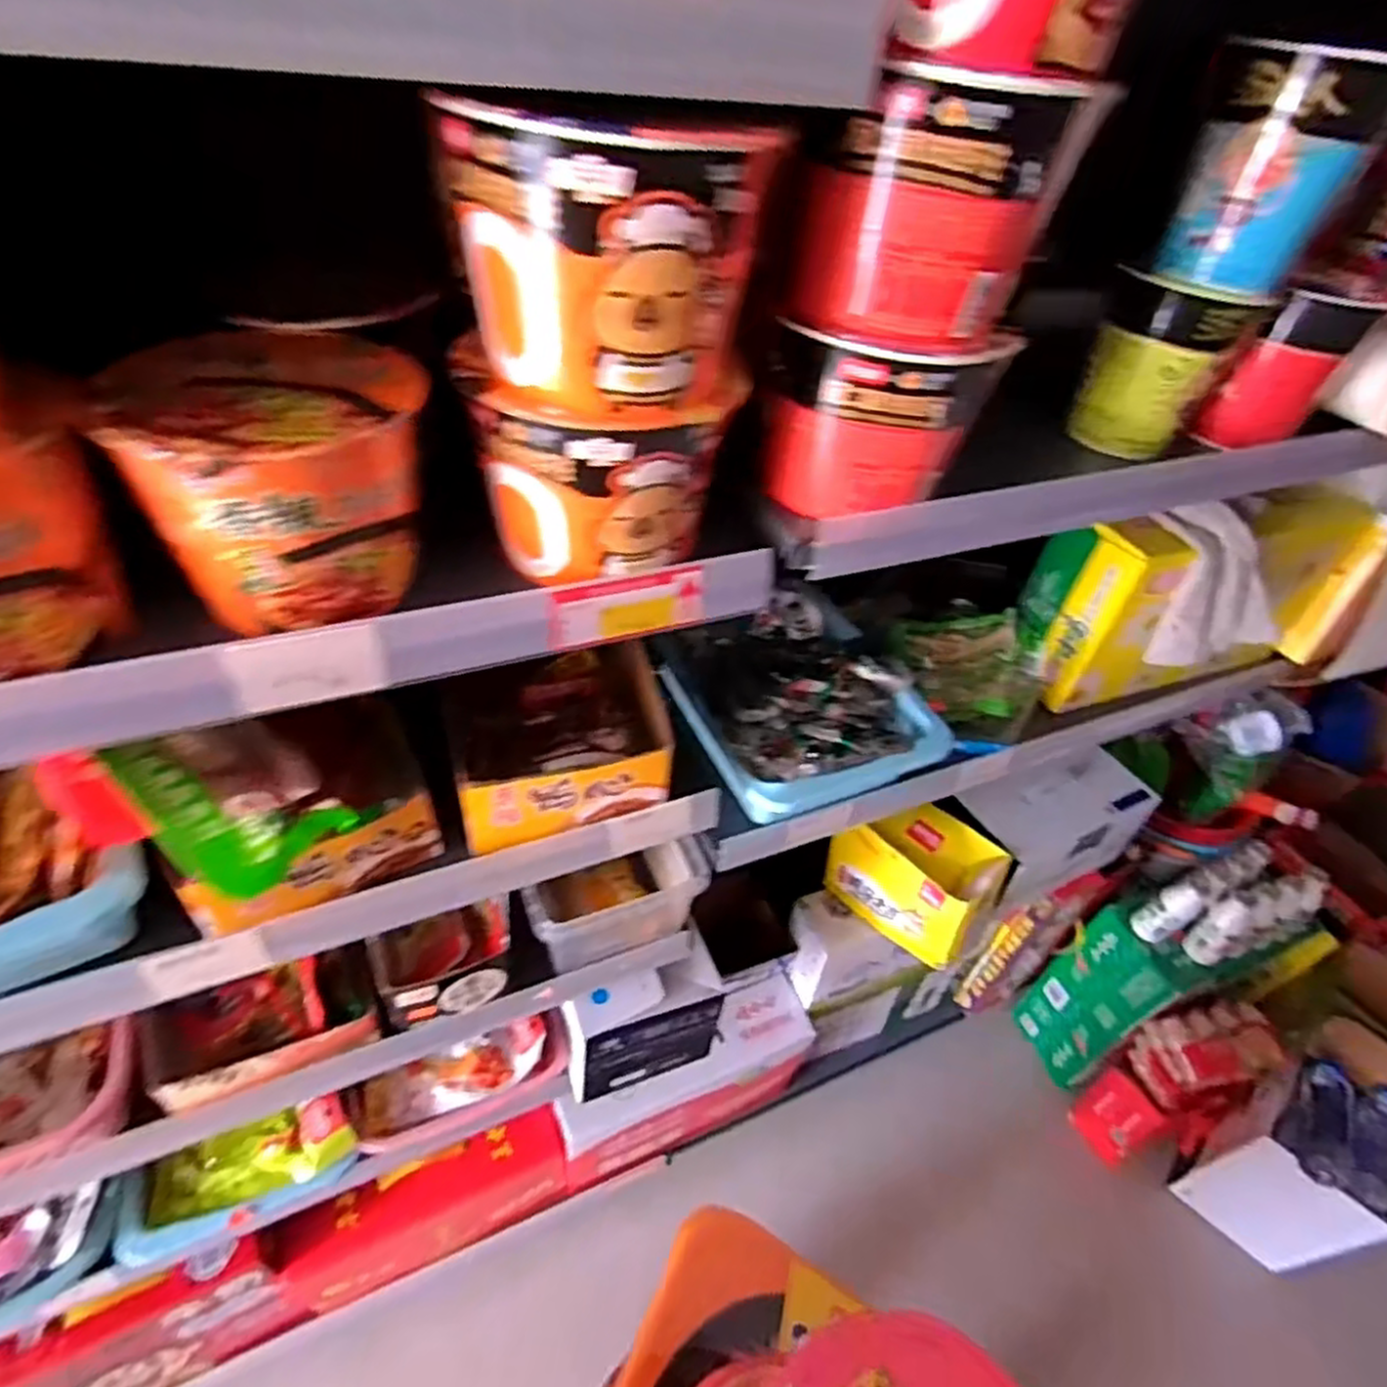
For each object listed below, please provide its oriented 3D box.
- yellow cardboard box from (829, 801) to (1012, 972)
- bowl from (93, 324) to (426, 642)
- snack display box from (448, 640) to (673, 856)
[{"bbox_3d":[0.289,0.236,1.004,0.199,0.143,0.128,36,51,26],"label":"yellow cardboard box"},{"bbox_3d":[-0.188,-0.100,0.364,0.117,0.100,0.112,4,45,-4],"label":"bowl"},{"bbox_3d":[-0.106,0.019,0.581,0.148,0.074,0.167,-8,47,-15],"label":"snack display box"}]

